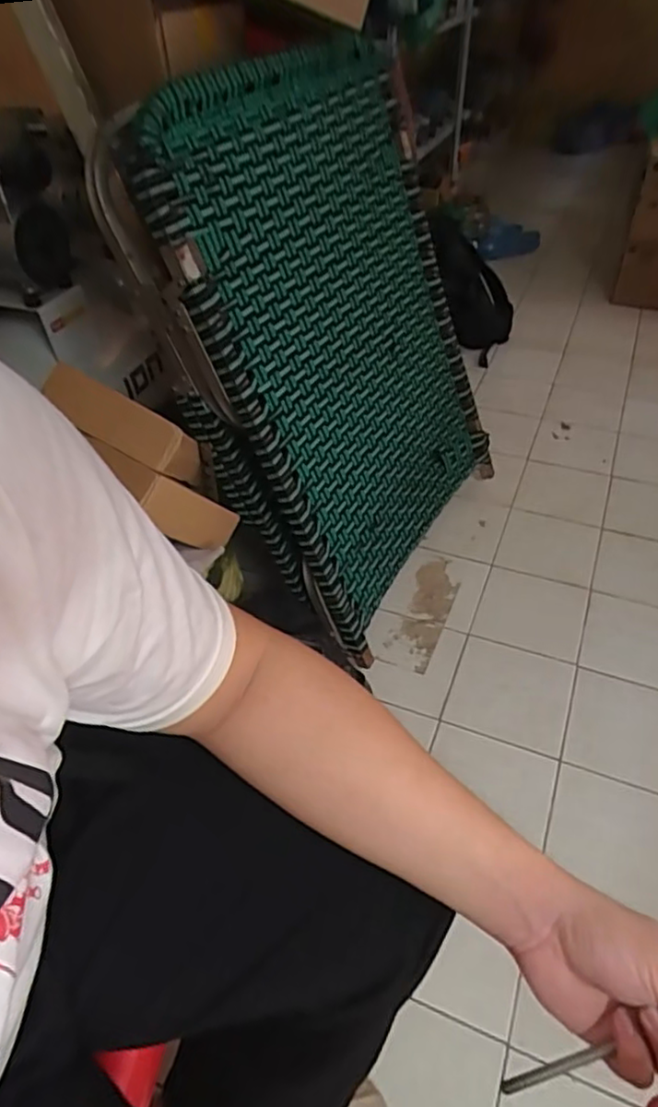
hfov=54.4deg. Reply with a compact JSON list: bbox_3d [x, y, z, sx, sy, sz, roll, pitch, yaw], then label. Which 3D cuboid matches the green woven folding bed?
[{"bbox_3d":[0.023,-0.363,1.158,0.167,0.865,0.713,2,37,34],"label":"green woven folding bed"}]

